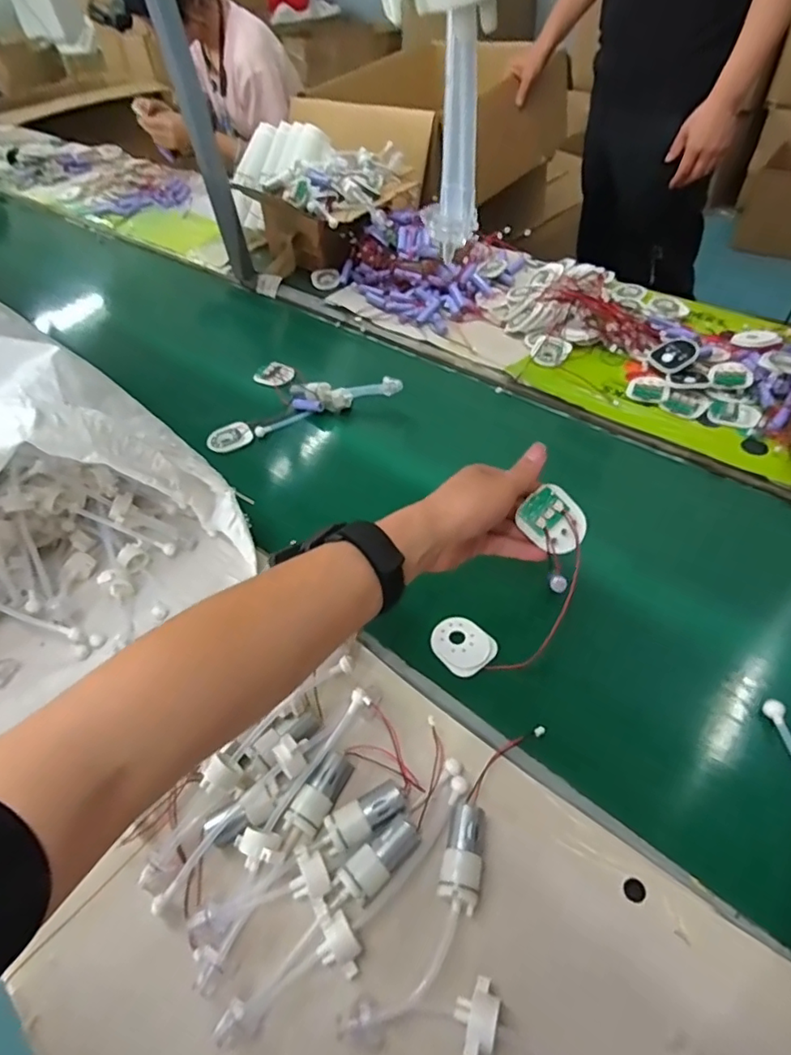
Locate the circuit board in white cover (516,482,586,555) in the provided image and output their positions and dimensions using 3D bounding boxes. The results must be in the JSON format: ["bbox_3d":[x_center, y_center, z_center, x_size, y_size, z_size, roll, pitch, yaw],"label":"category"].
[{"bbox_3d":[0.139,-0.007,0.490,0.055,0.010,0.048,40,92,8],"label":"circuit board in white cover"}]

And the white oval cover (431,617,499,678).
[{"bbox_3d":[0.060,0.105,0.508,0.046,0.007,0.056,-35,54,-22],"label":"white oval cover"}]

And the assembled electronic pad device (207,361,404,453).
[{"bbox_3d":[-0.139,-0.201,0.793,0.253,0.050,0.165,-15,49,-6],"label":"assembled electronic pad device"}]

